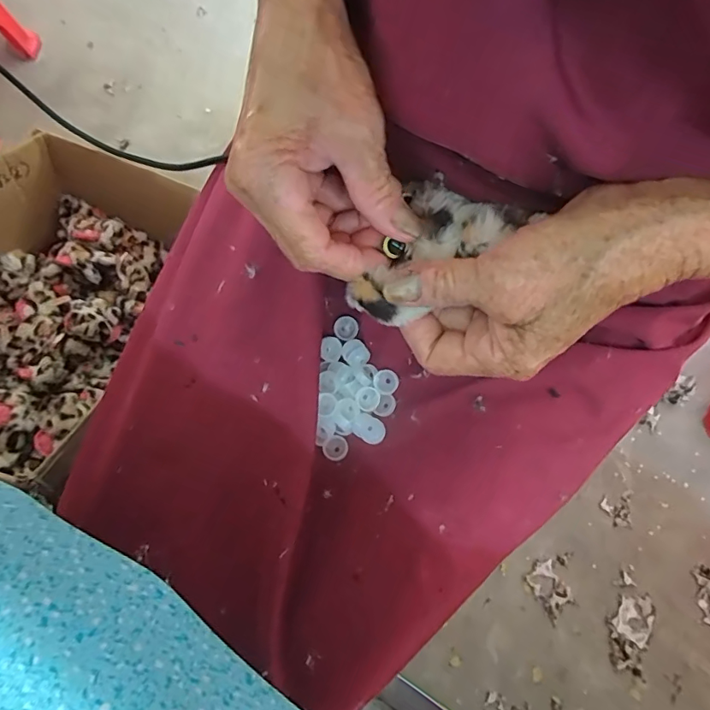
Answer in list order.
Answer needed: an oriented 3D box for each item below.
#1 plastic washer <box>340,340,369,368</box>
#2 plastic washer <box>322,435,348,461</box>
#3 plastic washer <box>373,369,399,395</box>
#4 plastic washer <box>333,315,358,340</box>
[{"bbox_3d":[0.000,-0.001,0.332,0.016,0.010,0.018,-42,79,-13],"label":"plastic washer"},{"bbox_3d":[-0.013,0.063,0.323,0.015,0.005,0.016,0,73,-2],"label":"plastic washer"},{"bbox_3d":[0.021,0.018,0.323,0.017,0.006,0.016,0,73,-2],"label":"plastic washer"},{"bbox_3d":[-0.007,-0.019,0.335,0.017,0.007,0.016,0,73,-2],"label":"plastic washer"}]

